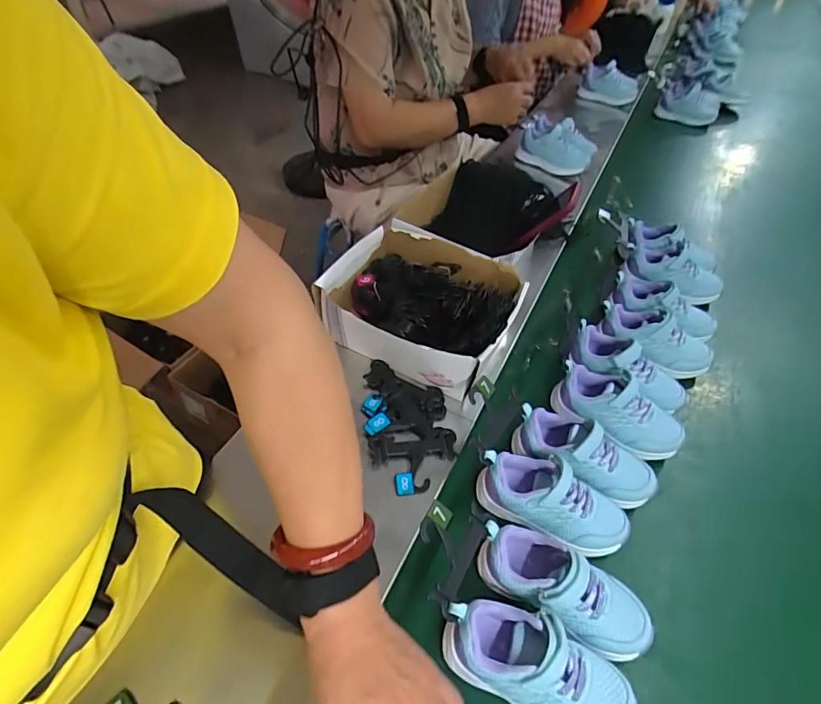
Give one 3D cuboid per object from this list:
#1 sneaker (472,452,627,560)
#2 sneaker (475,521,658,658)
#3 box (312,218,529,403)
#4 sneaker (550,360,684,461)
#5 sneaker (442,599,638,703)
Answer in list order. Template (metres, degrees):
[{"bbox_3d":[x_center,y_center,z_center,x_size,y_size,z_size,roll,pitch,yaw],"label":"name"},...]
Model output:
[{"bbox_3d":[0.154,0.169,0.508,0.165,0.068,0.078,26,50,14],"label":"sneaker"},{"bbox_3d":[0.144,0.231,0.449,0.166,0.076,0.071,25,49,13],"label":"sneaker"},{"bbox_3d":[0.017,-0.061,0.639,0.242,0.099,0.206,22,49,10],"label":"box"},{"bbox_3d":[0.264,0.081,0.598,0.162,0.071,0.077,33,52,19],"label":"sneaker"},{"bbox_3d":[0.109,0.278,0.408,0.166,0.072,0.071,25,49,13],"label":"sneaker"}]

